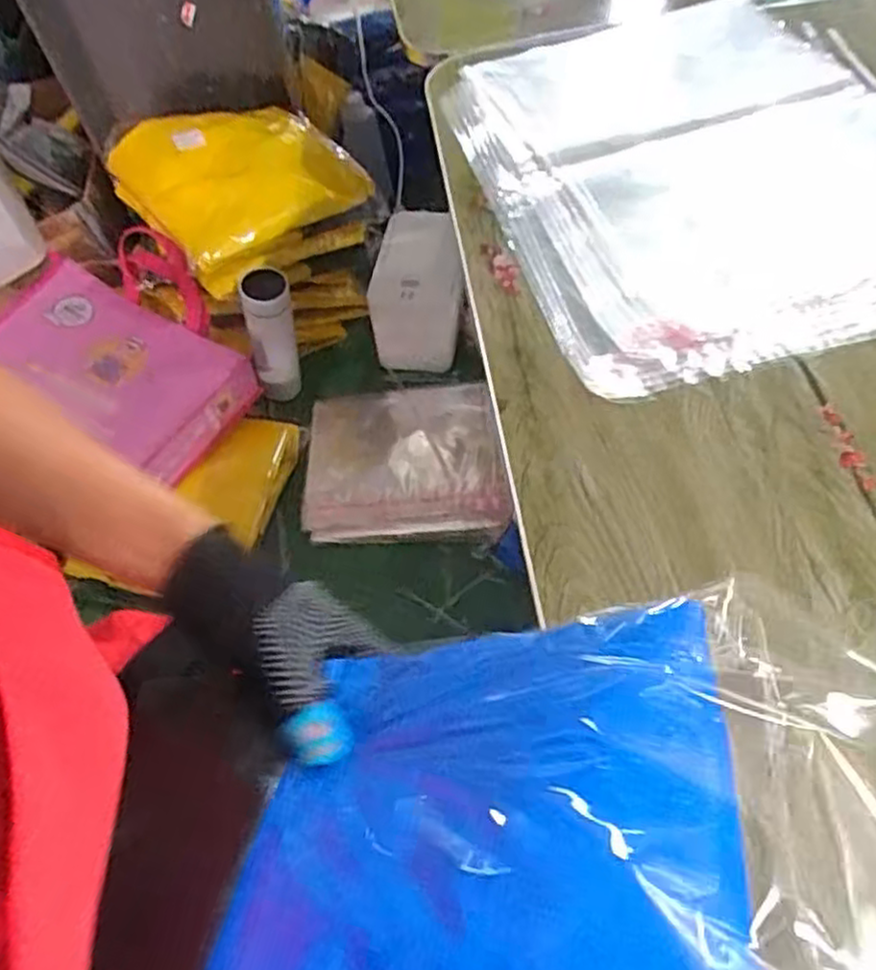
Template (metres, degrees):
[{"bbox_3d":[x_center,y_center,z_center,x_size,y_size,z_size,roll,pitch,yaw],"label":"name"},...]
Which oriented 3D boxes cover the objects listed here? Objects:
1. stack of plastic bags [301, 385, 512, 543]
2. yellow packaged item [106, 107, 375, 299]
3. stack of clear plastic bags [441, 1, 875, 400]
[{"bbox_3d":[-0.047,-0.037,1.047,0.274,0.039,0.248,-3,57,5],"label":"stack of plastic bags"},{"bbox_3d":[-0.256,-0.409,1.000,0.278,0.087,0.233,-34,90,-23],"label":"yellow packaged item"},{"bbox_3d":[0.233,-0.299,0.674,0.372,0.039,0.492,-13,54,-5],"label":"stack of clear plastic bags"}]

